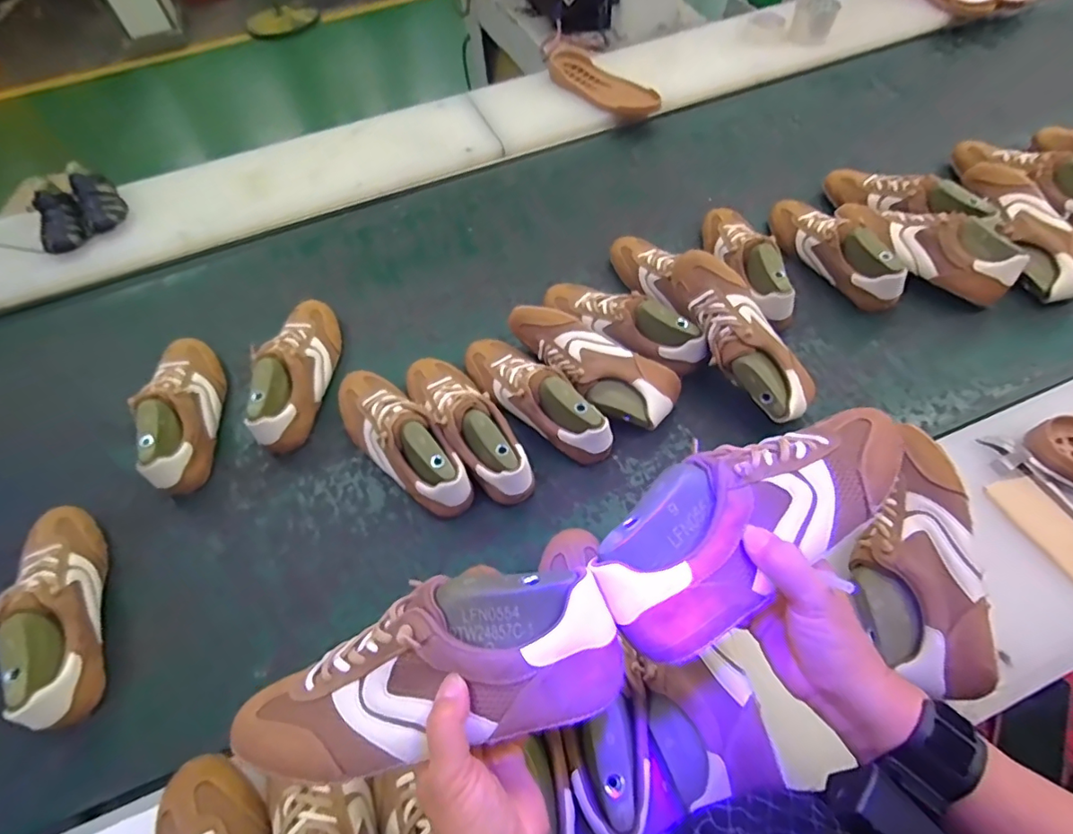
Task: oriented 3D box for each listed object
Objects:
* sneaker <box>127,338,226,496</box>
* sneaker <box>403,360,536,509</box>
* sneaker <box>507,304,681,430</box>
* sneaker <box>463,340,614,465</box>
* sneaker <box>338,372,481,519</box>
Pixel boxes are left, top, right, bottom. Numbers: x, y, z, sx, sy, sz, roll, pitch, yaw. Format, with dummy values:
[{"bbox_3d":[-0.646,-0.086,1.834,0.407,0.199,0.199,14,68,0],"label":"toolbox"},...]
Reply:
[{"bbox_3d":[-0.506,-0.018,0.751,0.087,0.091,0.266,-18,59,-7],"label":"sneaker"},{"bbox_3d":[-0.099,0.002,0.712,0.079,0.083,0.263,-31,62,-14],"label":"sneaker"},{"bbox_3d":[0.078,-0.081,0.760,0.107,0.075,0.263,-41,64,-19],"label":"sneaker"},{"bbox_3d":[-0.006,-0.039,0.732,0.082,0.079,0.269,-41,64,-19],"label":"sneaker"},{"bbox_3d":[-0.186,0.023,0.698,0.091,0.087,0.268,-36,63,-17],"label":"sneaker"}]

